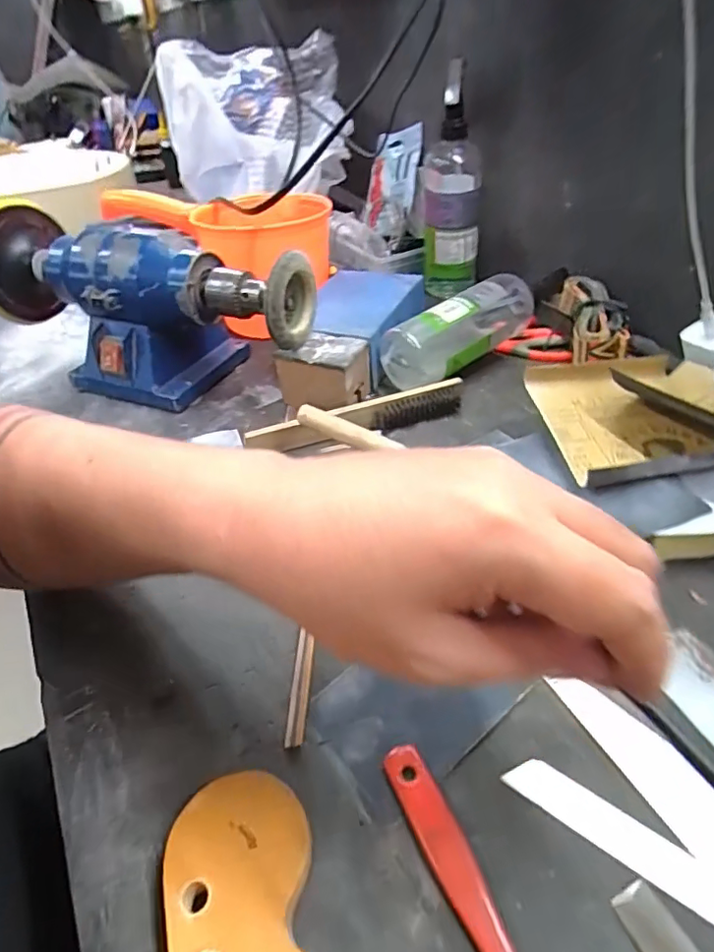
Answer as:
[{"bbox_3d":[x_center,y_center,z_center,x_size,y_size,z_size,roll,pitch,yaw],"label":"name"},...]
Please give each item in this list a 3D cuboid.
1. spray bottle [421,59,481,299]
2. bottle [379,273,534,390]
[{"bbox_3d":[0.107,-0.326,0.644,0.075,0.225,0.058,5,41,10],"label":"spray bottle"},{"bbox_3d":[0.108,-0.149,0.551,0.174,0.069,0.067,-34,47,-30],"label":"bottle"}]

